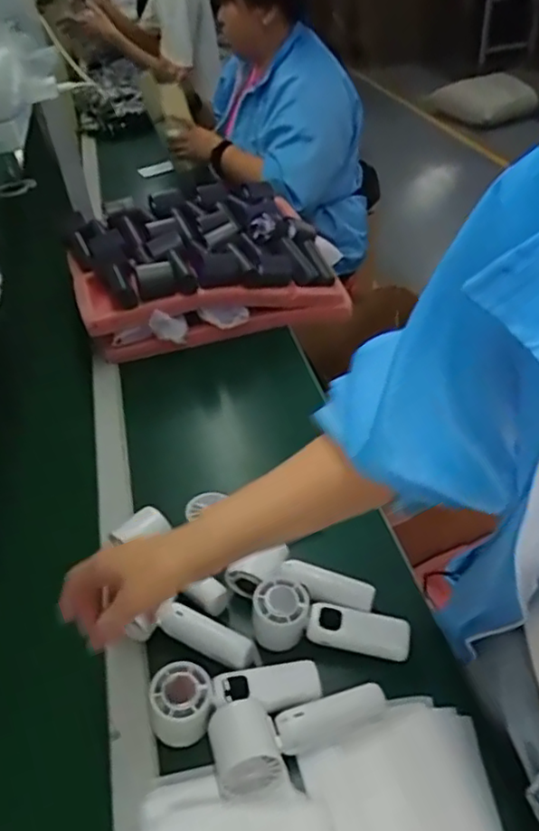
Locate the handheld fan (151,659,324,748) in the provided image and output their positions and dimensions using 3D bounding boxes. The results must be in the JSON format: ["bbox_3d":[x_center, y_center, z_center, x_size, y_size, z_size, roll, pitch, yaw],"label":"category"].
[{"bbox_3d":[-0.030,0.254,0.553,0.151,0.053,0.052,-8,41,-3],"label":"handheld fan"}]

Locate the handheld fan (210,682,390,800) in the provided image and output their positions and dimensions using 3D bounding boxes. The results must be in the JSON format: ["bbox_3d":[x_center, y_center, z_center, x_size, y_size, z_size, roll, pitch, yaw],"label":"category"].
[{"bbox_3d":[0.026,0.266,0.530,0.155,0.051,0.068,-15,42,-11],"label":"handheld fan"}]

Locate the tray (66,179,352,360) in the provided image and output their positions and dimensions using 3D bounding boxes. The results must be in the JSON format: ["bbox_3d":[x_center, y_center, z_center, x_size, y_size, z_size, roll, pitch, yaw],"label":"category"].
[{"bbox_3d":[-0.128,-0.284,1.104,0.429,0.148,0.322,-16,42,-11],"label":"tray"}]

